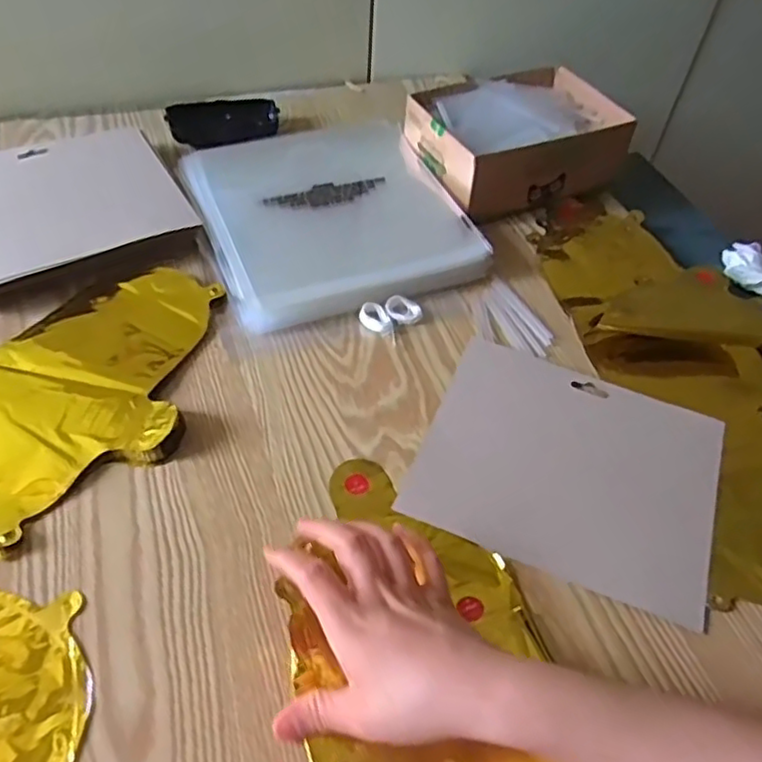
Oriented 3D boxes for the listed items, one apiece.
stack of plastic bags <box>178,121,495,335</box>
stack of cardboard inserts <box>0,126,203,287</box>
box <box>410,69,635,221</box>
[{"bbox_3d":[-0.049,-0.149,0.591,0.210,0.029,0.227,-17,53,-18],"label":"stack of plastic bags"},{"bbox_3d":[-0.279,-0.153,0.561,0.198,0.030,0.145,-27,57,-25],"label":"stack of cardboard inserts"},{"bbox_3d":[0.131,-0.234,0.645,0.193,0.069,0.142,-17,53,-18],"label":"box"}]

